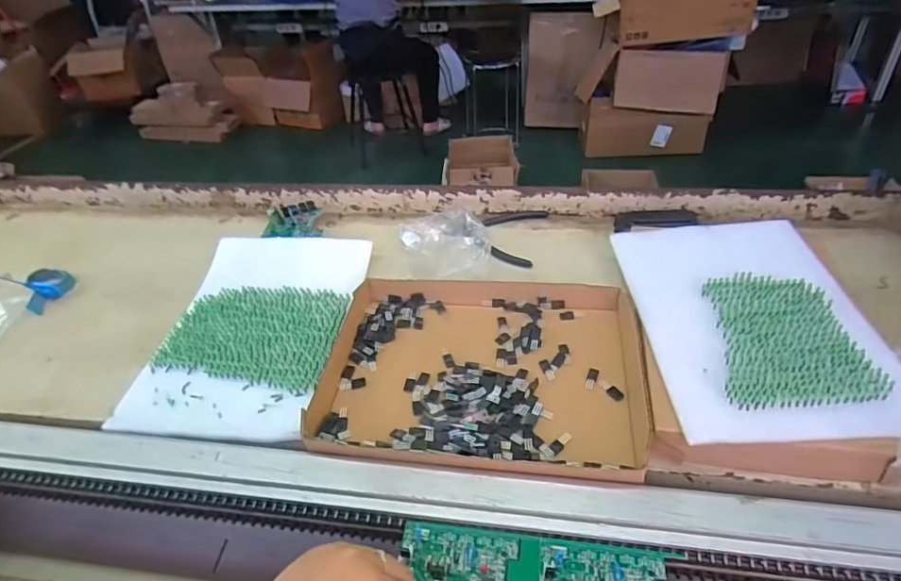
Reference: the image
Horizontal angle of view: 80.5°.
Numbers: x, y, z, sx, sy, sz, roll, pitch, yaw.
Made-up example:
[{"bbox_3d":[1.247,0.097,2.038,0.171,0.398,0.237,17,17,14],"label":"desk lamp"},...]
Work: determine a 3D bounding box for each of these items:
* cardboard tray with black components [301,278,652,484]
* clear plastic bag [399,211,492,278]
[{"bbox_3d":[0.032,0.072,0.558,0.318,0.032,0.241,2,35,11],"label":"cardboard tray with black components"},{"bbox_3d":[-0.005,-0.058,0.699,0.110,0.057,0.091,-8,35,-4],"label":"clear plastic bag"}]

